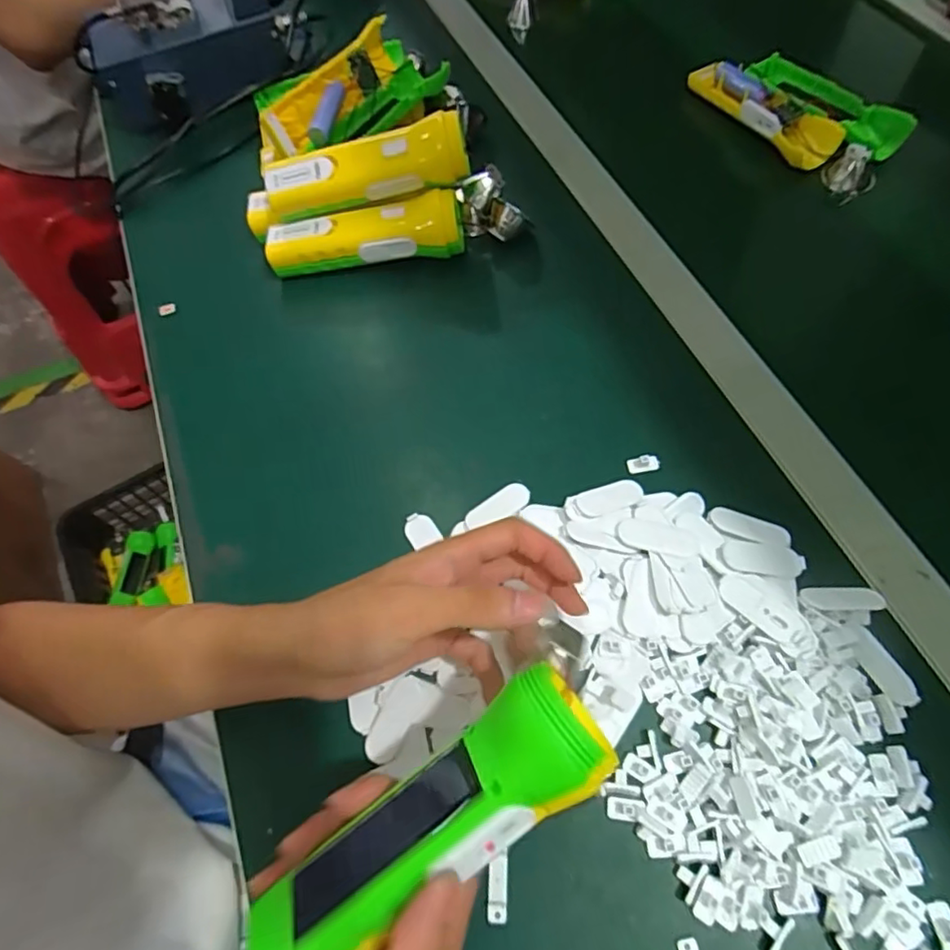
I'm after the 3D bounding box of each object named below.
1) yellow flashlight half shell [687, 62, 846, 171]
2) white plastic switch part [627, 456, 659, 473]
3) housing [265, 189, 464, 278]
[{"bbox_3d":[0.271,-0.349,0.555,0.041,0.025,0.166,-32,65,-12],"label":"yellow flashlight half shell"},{"bbox_3d":[0.116,-0.007,0.400,0.021,0.007,0.010,-7,62,1],"label":"white plastic switch part"},{"bbox_3d":[-0.092,-0.197,0.493,0.161,0.055,0.041,-8,62,0],"label":"housing"}]

